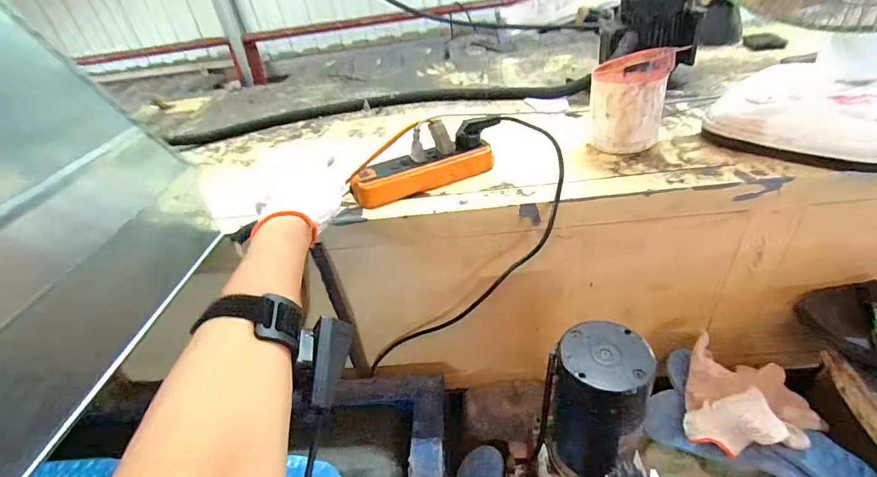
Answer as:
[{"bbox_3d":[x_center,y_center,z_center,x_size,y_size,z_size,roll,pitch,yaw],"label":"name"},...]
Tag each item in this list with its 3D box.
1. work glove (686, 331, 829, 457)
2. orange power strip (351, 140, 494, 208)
[{"bbox_3d":[0.379,0.196,0.488,0.142,0.043,0.130,12,41,24],"label":"work glove"},{"bbox_3d":[-0.021,-0.086,0.535,0.183,0.034,0.060,-20,38,-17],"label":"orange power strip"}]

